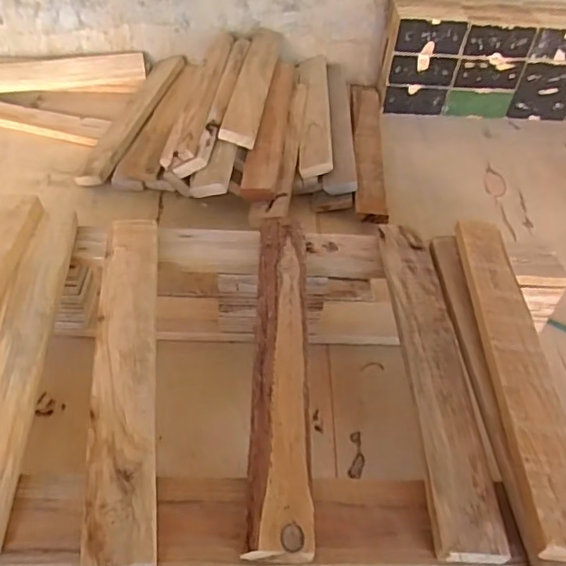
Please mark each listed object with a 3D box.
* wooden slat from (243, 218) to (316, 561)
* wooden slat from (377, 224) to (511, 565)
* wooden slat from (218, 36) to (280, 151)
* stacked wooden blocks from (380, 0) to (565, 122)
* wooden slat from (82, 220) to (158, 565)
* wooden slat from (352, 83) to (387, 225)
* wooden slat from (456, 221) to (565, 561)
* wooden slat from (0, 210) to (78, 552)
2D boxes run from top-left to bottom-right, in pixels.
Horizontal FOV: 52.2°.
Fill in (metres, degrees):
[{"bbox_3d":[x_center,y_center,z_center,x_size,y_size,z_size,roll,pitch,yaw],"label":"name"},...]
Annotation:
[{"bbox_3d":[-0.001,0.061,0.512,0.047,0.018,0.342,3,45,-3],"label":"wooden slat"},{"bbox_3d":[0.134,0.069,0.520,0.054,0.020,0.337,2,45,-4],"label":"wooden slat"},{"bbox_3d":[-0.045,-0.320,0.916,0.052,0.019,0.326,19,47,-12],"label":"wooden slat"},{"bbox_3d":[0.408,-0.392,1.046,0.453,0.194,0.089,5,45,-1],"label":"stacked wooden blocks"},{"bbox_3d":[-0.133,0.065,0.493,0.051,0.015,0.343,-3,46,-9],"label":"wooden slat"},{"bbox_3d":[0.142,-0.229,0.948,0.056,0.019,0.368,6,48,-2],"label":"wooden slat"},{"bbox_3d":[0.203,0.066,0.509,0.051,0.023,0.339,4,45,-2],"label":"wooden slat"},{"bbox_3d":[-0.228,0.054,0.496,0.049,0.016,0.341,-1,45,-7],"label":"wooden slat"}]

